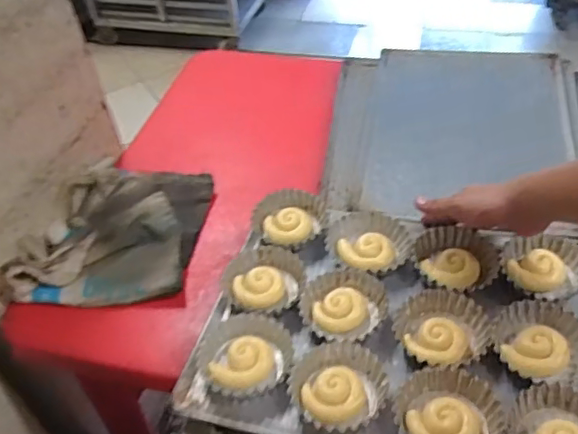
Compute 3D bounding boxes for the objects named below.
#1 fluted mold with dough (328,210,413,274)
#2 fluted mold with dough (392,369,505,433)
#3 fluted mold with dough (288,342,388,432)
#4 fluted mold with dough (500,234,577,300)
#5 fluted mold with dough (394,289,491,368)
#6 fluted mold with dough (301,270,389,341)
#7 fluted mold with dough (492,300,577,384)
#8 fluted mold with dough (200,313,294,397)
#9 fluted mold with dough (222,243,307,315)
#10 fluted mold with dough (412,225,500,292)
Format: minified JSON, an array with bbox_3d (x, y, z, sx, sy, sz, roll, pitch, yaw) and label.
[{"bbox_3d":[0.098,0.034,0.709,0.092,0.028,0.102,-30,51,-23],"label":"fluted mold with dough"},{"bbox_3d":[0.149,0.187,0.539,0.092,0.029,0.084,-2,46,2],"label":"fluted mold with dough"},{"bbox_3d":[0.048,0.171,0.568,0.092,0.030,0.098,-2,46,2],"label":"fluted mold with dough"},{"bbox_3d":[0.292,0.057,0.656,0.091,0.029,0.082,24,52,24],"label":"fluted mold with dough"},{"bbox_3d":[0.161,0.122,0.608,0.093,0.031,0.093,-2,46,2],"label":"fluted mold with dough"},{"bbox_3d":[0.059,0.101,0.644,0.094,0.029,0.089,-2,46,2],"label":"fluted mold with dough"},{"bbox_3d":[0.257,0.130,0.582,0.090,0.030,0.095,8,47,12],"label":"fluted mold with dough"},{"bbox_3d":[-0.045,0.152,0.610,0.090,0.032,0.092,-2,46,2],"label":"fluted mold with dough"},{"bbox_3d":[-0.034,0.081,0.678,0.099,0.034,0.096,17,50,20],"label":"fluted mold with dough"},{"bbox_3d":[0.196,0.057,0.674,0.097,0.031,0.095,-2,46,2],"label":"fluted mold with dough"}]

